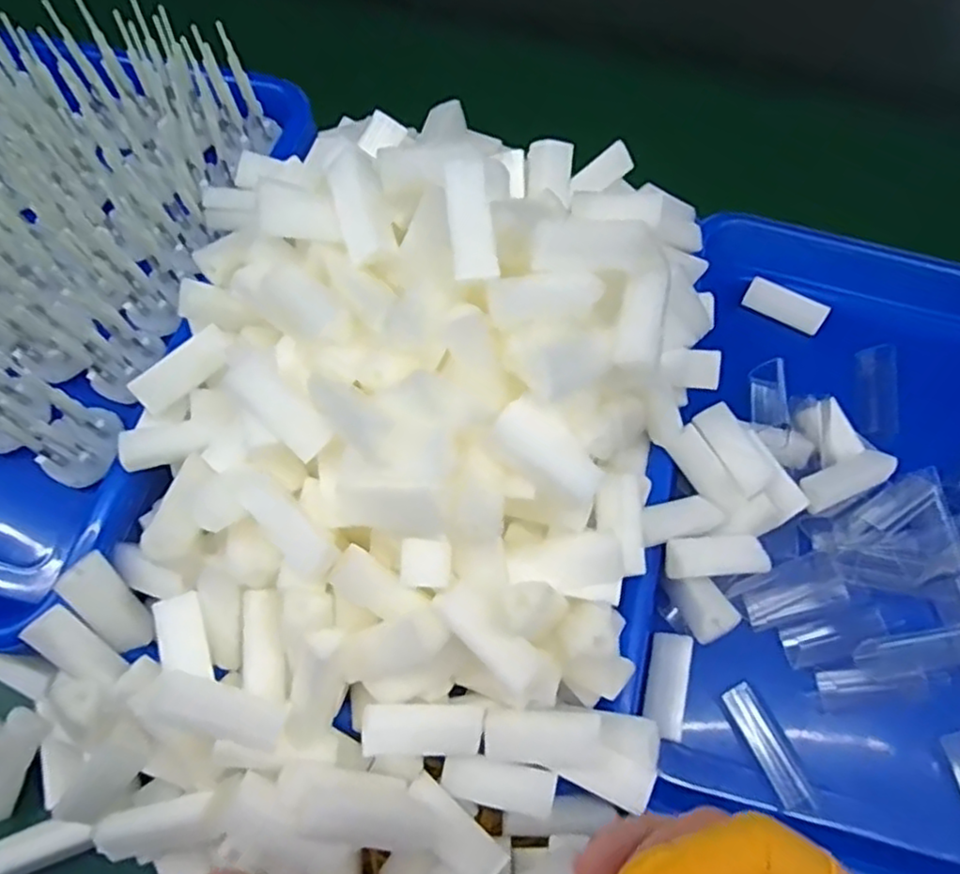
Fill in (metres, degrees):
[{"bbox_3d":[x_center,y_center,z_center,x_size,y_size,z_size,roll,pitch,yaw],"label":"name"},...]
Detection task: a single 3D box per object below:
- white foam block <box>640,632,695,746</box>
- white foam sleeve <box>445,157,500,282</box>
[{"bbox_3d":[0.086,0.114,0.312,0.016,0.018,0.046,15,65,5],"label":"white foam block"},{"bbox_3d":[-0.004,-0.082,0.258,0.017,0.005,0.044,-8,99,-5],"label":"white foam sleeve"}]

